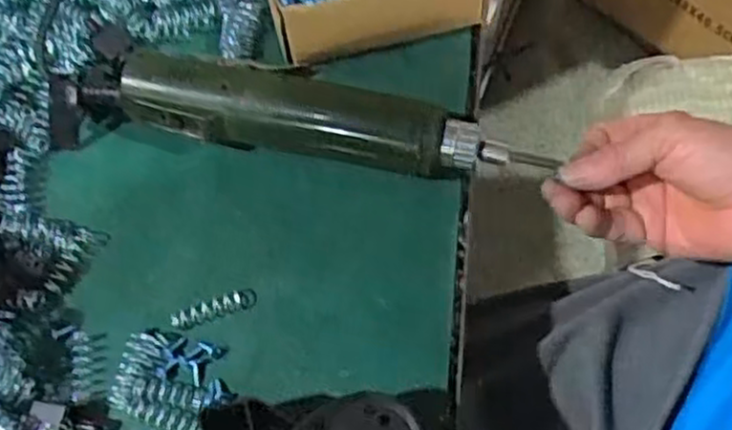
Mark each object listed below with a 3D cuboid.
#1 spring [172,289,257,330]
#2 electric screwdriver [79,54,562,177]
[{"bbox_3d":[-0.079,0.048,0.398,0.044,0.006,0.011,-19,65,-8],"label":"spring"},{"bbox_3d":[-0.030,-0.052,0.424,0.245,0.031,0.035,11,64,3],"label":"electric screwdriver"}]

